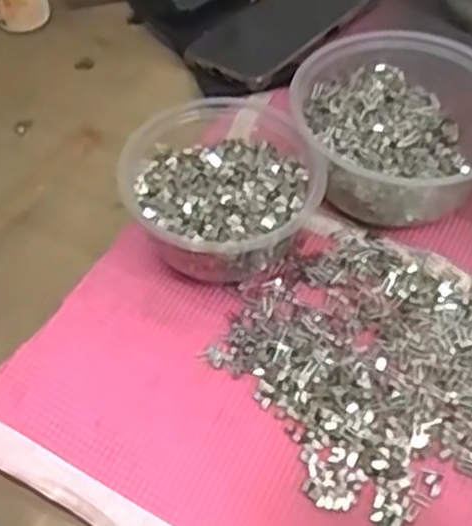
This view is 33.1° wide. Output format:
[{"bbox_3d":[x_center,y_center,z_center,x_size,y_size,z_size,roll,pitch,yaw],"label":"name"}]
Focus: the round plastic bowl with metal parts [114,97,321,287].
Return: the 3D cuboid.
[{"bbox_3d":[-0.010,-0.038,0.475,0.107,0.066,0.110,0,53,1],"label":"round plastic bowl with metal parts"}]

